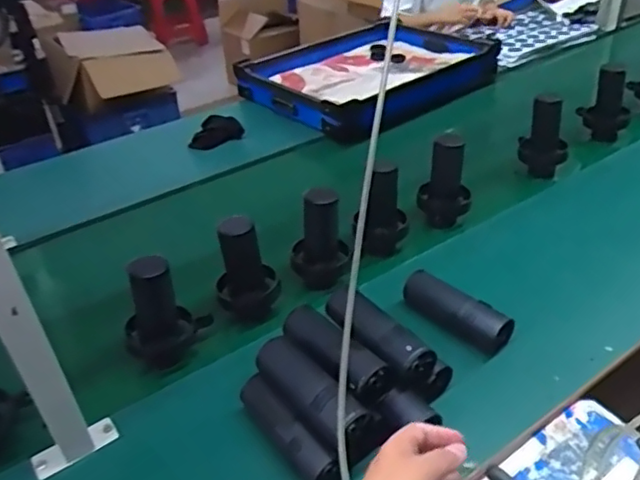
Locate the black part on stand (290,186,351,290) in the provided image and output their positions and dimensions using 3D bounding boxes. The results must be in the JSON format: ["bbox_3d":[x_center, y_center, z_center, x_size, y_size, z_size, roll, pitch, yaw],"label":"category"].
[{"bbox_3d":[-0.001,0.006,0.949,0.092,0.165,0.082,-6,35,-2],"label":"black part on stand"}]

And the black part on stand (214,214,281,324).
[{"bbox_3d":[-0.112,0.043,0.895,0.094,0.160,0.076,-12,36,-11],"label":"black part on stand"}]

